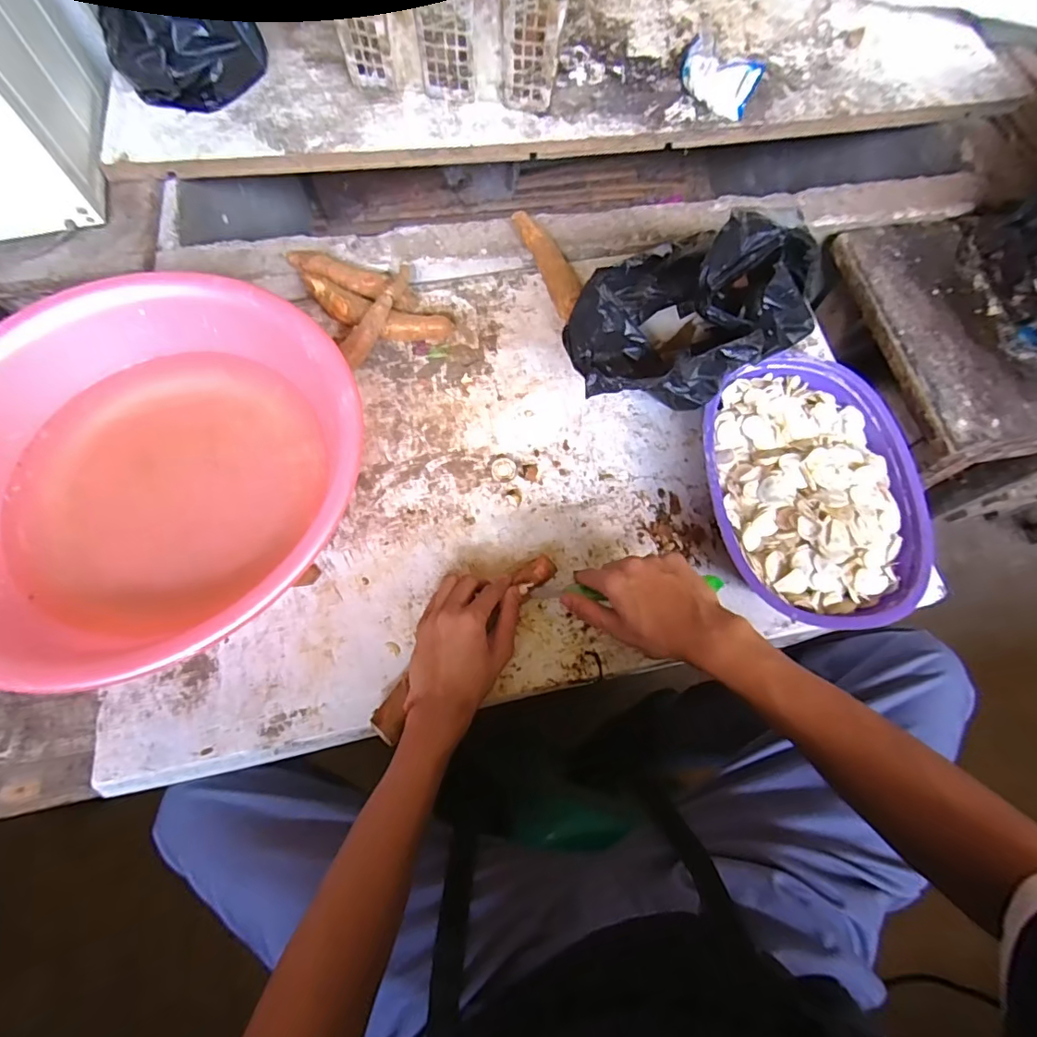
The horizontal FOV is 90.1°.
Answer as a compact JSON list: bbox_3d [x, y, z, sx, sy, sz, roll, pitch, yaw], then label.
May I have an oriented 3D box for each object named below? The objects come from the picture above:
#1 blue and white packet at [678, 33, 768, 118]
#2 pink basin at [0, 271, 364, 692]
[{"bbox_3d":[0.300,-0.671,0.789,0.138,0.074,0.051,42,73,15],"label":"blue and white packet"},{"bbox_3d":[-0.370,-0.050,0.526,0.411,0.108,0.387,0,67,-1],"label":"pink basin"}]

